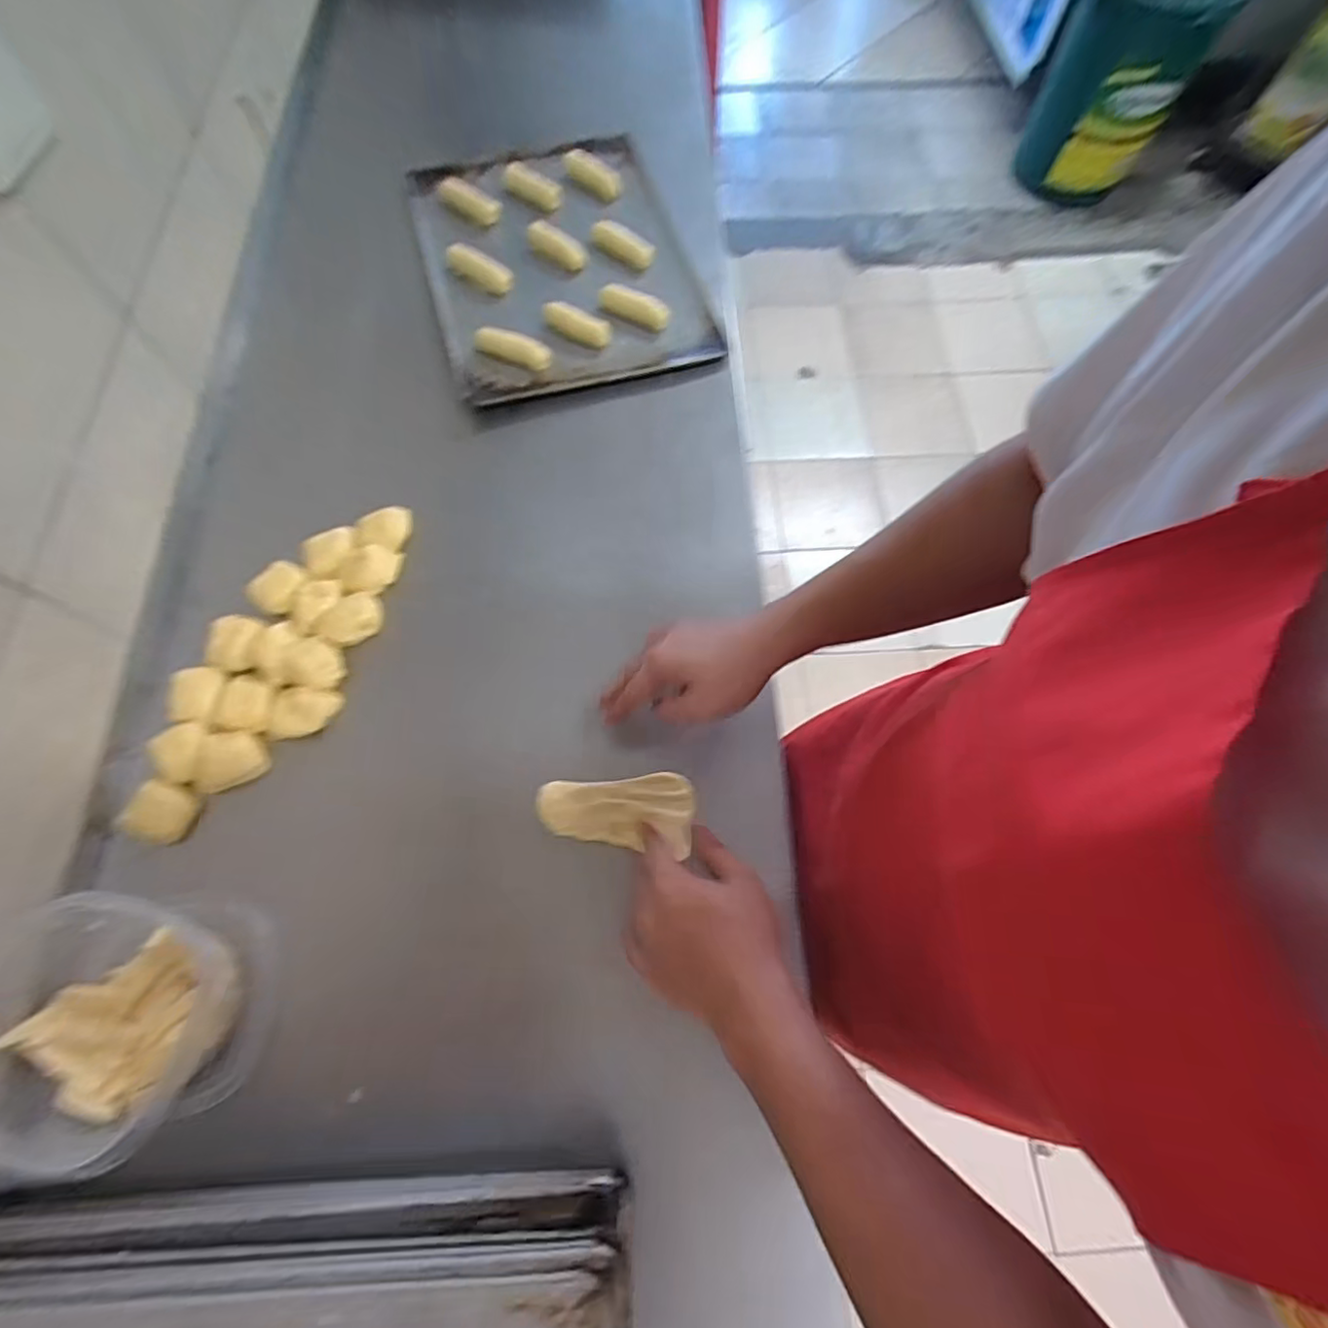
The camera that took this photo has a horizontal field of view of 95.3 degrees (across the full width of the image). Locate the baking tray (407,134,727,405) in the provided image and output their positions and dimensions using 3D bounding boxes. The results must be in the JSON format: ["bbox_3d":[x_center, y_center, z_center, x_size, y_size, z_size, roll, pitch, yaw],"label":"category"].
[{"bbox_3d":[-0.142,-0.537,0.789,0.328,0.031,0.462,-15,70,-8],"label":"baking tray"}]

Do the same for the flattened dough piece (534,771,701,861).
[{"bbox_3d":[-0.042,0.133,0.547,0.137,0.010,0.066,2,69,-5],"label":"flattened dough piece"}]

